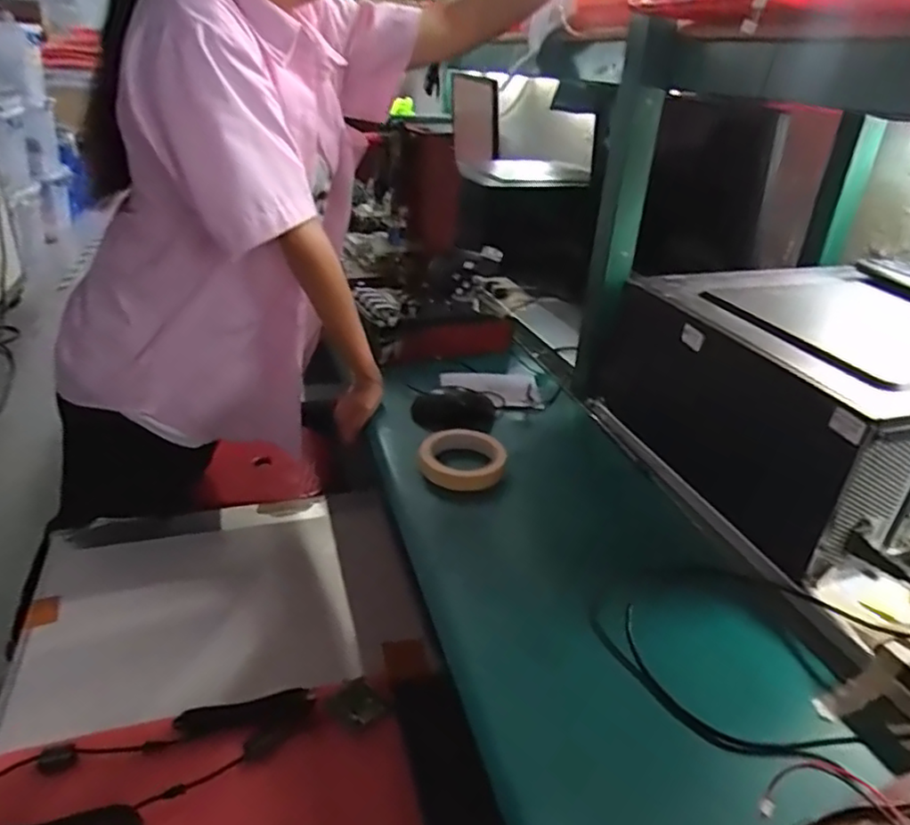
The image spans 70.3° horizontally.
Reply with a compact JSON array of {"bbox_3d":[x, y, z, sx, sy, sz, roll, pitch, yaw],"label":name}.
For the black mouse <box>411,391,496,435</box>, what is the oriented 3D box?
[{"bbox_3d":[0.002,-0.004,0.897,0.110,0.033,0.072,9,29,9],"label":"black mouse"}]

